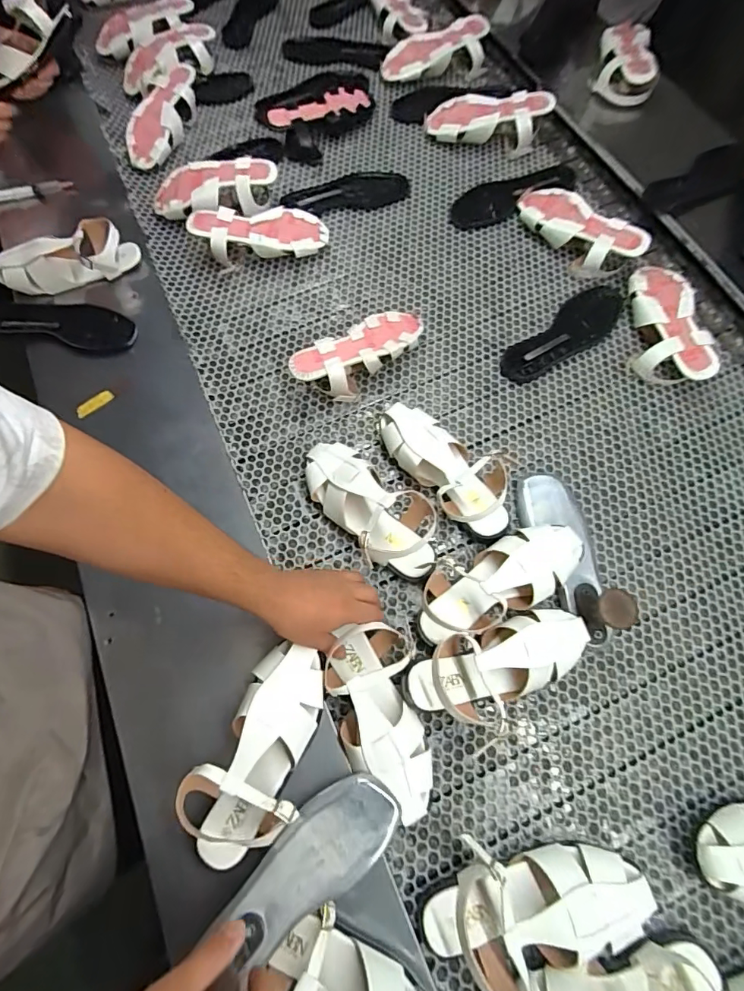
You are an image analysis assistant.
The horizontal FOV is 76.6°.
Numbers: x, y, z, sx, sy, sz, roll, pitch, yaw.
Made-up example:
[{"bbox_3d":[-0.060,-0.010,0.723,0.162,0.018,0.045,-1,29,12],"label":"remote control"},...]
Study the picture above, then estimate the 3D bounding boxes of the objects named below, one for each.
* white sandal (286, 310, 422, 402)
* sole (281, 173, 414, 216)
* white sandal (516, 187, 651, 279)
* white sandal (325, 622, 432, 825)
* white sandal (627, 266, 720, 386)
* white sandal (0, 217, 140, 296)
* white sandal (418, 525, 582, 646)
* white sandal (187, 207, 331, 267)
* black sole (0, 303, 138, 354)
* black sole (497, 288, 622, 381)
[{"bbox_3d":[-0.016,-0.230,0.749,0.226,0.072,0.094,-38,77,-11],"label":"white sandal"},{"bbox_3d":[-0.048,-0.588,0.913,0.245,0.018,0.089,-13,70,-5],"label":"sole"},{"bbox_3d":[0.357,-0.471,0.835,0.092,0.069,0.241,-39,74,-13],"label":"white sandal"},{"bbox_3d":[0.016,0.269,0.560,0.107,0.070,0.204,-19,65,-6],"label":"white sandal"},{"bbox_3d":[0.474,-0.278,0.764,0.101,0.064,0.231,4,69,2],"label":"white sandal"},{"bbox_3d":[-0.526,-0.408,0.817,0.221,0.071,0.119,-7,69,-2],"label":"white sandal"},{"bbox_3d":[0.168,0.111,0.618,0.241,0.079,0.095,-23,71,-8],"label":"white sandal"},{"bbox_3d":[-0.201,-0.468,0.848,0.235,0.061,0.082,-4,69,-1],"label":"white sandal"},{"bbox_3d":[-0.513,-0.286,0.779,0.250,0.013,0.076,11,70,5],"label":"black sole"},{"bbox_3d":[0.333,-0.276,0.807,0.276,0.012,0.085,-39,74,-13],"label":"black sole"}]

